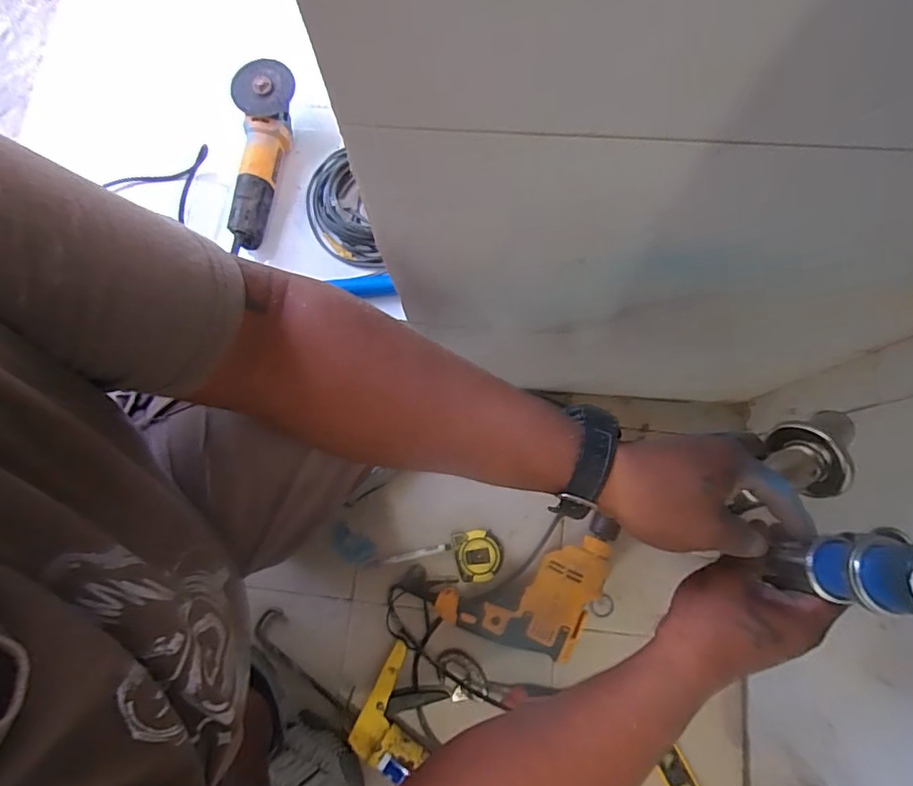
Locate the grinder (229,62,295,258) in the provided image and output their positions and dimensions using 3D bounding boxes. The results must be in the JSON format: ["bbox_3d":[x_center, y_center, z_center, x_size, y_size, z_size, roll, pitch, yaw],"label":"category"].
[{"bbox_3d":[-0.323,-0.384,0.875,0.089,0.081,0.296,8,91,3],"label":"grinder"}]

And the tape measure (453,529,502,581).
[{"bbox_3d":[0.033,0.233,0.763,0.067,0.030,0.070,-15,78,-2],"label":"tape measure"}]

